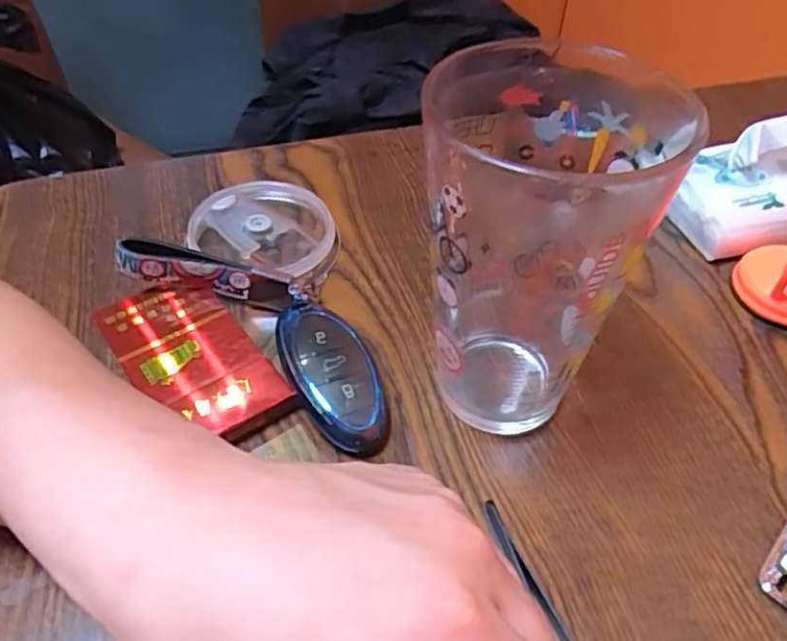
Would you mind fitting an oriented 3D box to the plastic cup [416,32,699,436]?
[{"bbox_3d":[0.052,-0.022,0.256,0.082,0.141,0.089,1,47,-1],"label":"plastic cup"}]

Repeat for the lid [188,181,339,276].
[{"bbox_3d":[-0.073,-0.051,0.361,0.077,0.022,0.078,1,47,-1],"label":"lid"}]

